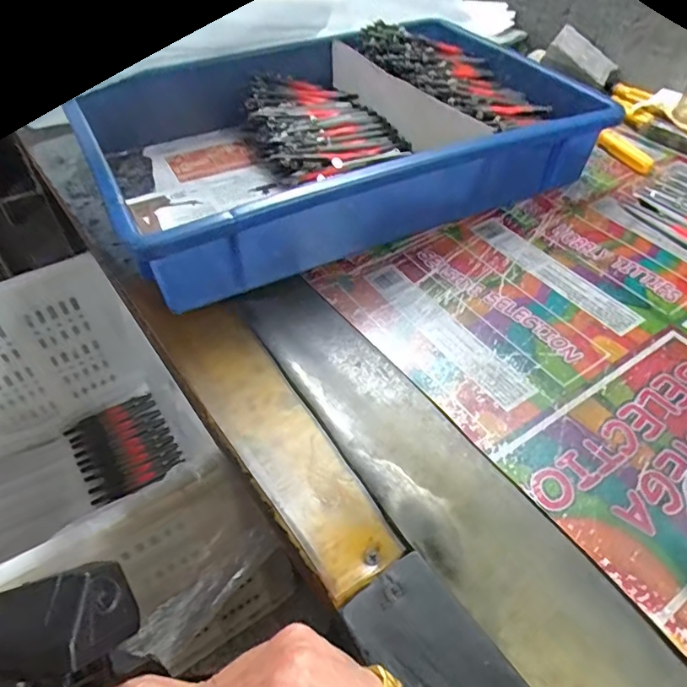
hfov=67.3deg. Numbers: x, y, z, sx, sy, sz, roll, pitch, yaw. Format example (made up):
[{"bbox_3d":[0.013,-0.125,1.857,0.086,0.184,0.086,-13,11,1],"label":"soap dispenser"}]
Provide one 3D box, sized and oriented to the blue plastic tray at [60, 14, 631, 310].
[{"bbox_3d":[-0.003,-0.197,0.486,0.414,0.095,0.295,-23,52,-20],"label":"blue plastic tray"}]

